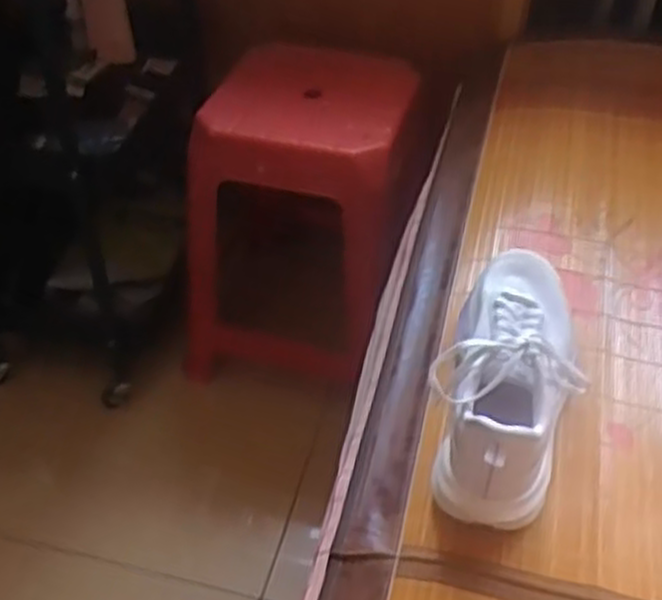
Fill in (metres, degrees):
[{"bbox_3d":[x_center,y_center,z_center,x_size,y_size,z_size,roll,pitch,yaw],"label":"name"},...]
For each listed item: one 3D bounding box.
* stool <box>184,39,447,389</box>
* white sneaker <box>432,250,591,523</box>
[{"bbox_3d":[-0.045,-0.079,1.293,0.313,0.508,0.317,13,45,12],"label":"stool"},{"bbox_3d":[0.145,0.057,0.636,0.089,0.108,0.261,14,46,13],"label":"white sneaker"}]

